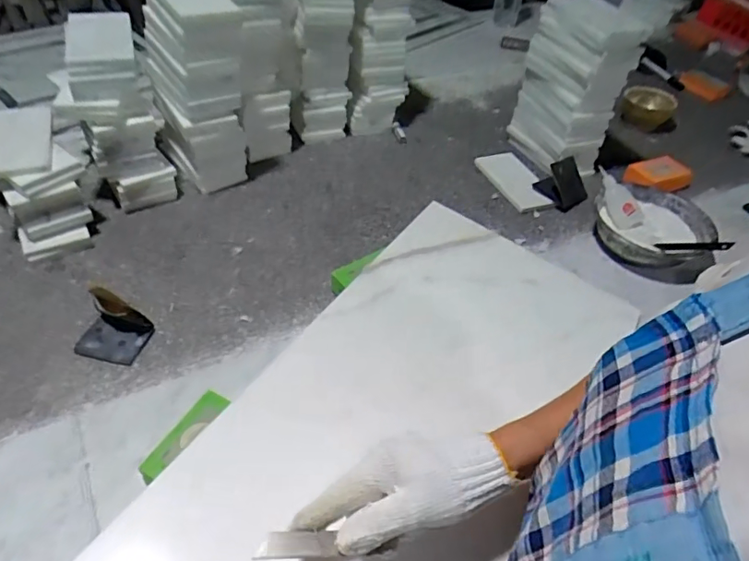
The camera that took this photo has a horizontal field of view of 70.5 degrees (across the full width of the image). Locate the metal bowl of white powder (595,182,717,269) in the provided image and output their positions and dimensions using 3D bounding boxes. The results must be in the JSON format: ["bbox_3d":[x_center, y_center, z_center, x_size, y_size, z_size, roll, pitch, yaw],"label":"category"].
[{"bbox_3d":[0.392,-0.071,0.744,0.160,0.042,0.160,3,46,-3],"label":"metal bowl of white powder"}]

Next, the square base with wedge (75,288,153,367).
[{"bbox_3d":[-0.290,0.048,0.574,0.081,0.047,0.060,11,43,8],"label":"square base with wedge"}]

